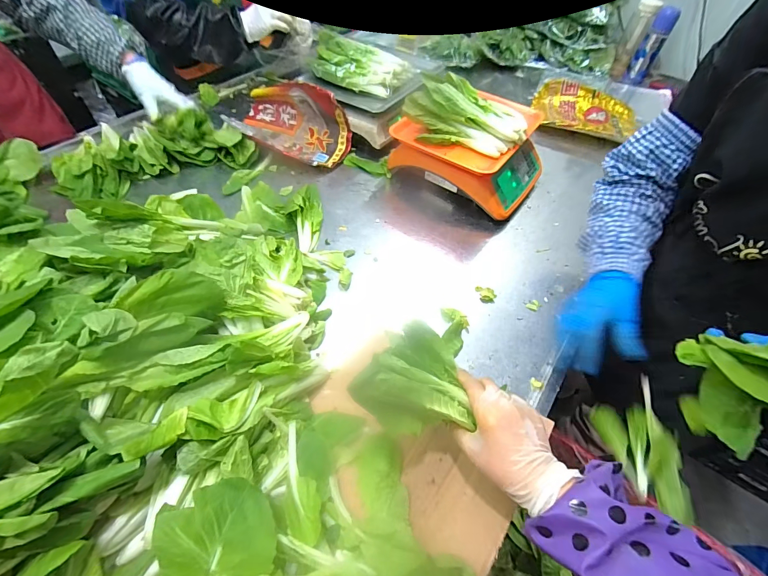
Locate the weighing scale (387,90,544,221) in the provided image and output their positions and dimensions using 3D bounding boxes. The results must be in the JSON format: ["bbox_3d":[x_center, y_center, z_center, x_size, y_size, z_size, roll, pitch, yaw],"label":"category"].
[{"bbox_3d":[0.196,-0.306,0.806,0.288,0.131,0.288,29,55,17],"label":"weighing scale"}]

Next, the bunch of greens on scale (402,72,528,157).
[{"bbox_3d":[0.160,-0.344,0.705,0.238,0.083,0.122,14,52,5],"label":"bunch of greens on scale"}]

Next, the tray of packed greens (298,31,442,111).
[{"bbox_3d":[-0.027,-0.549,0.880,0.241,0.074,0.294,30,56,17],"label":"tray of packed greens"}]

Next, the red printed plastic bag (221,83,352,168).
[{"bbox_3d":[-0.237,-0.390,0.838,0.309,0.117,0.156,29,55,17],"label":"red printed plastic bag"}]

